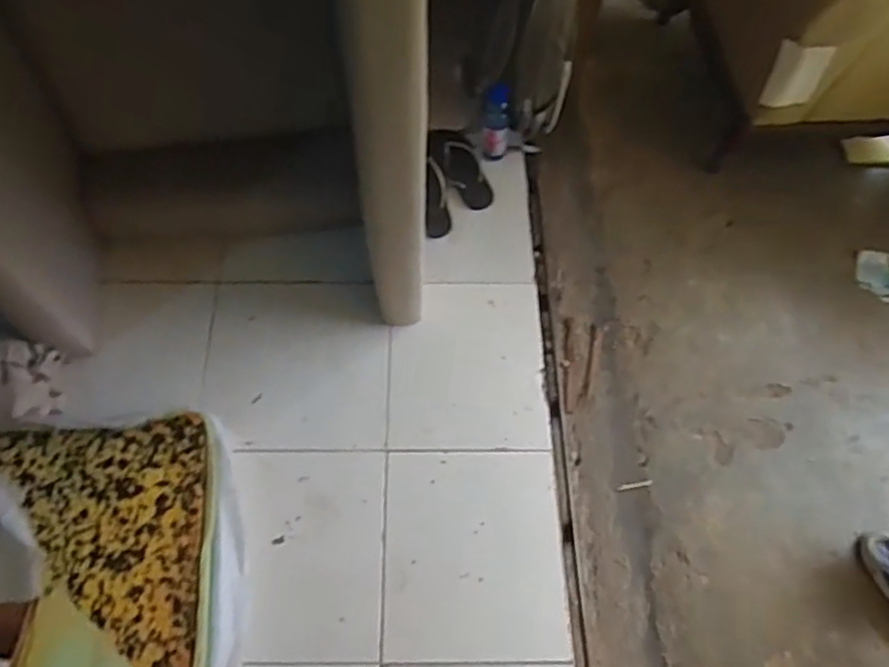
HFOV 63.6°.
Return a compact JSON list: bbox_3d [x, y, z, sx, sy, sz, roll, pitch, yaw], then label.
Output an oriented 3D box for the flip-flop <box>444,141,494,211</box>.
[{"bbox_3d":[0.056,-0.389,1.764,0.077,0.037,0.194,-22,67,-11],"label":"flip-flop"}]

